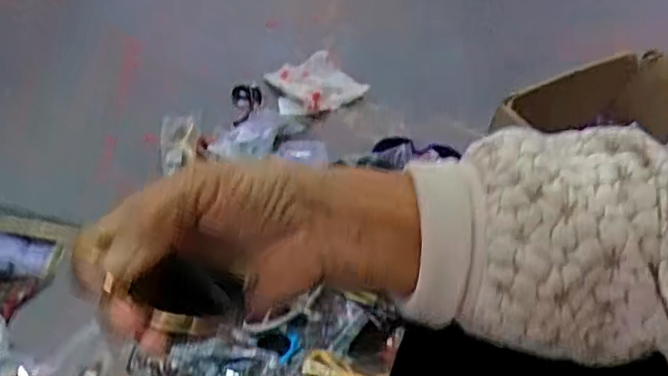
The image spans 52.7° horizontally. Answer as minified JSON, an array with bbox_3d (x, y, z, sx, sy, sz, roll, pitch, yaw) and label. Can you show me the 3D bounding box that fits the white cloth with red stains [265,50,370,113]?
[{"bbox_3d":[-0.030,-0.181,1.156,0.118,0.021,0.122,-30,61,-34],"label":"white cloth with red stains"}]

